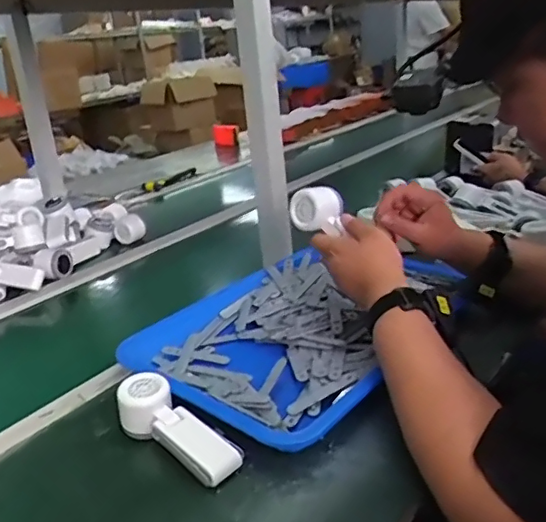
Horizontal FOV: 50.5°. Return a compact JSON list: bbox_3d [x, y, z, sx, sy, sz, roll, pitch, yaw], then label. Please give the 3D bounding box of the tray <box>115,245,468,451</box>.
[{"bbox_3d":[0.043,0.088,0.820,0.325,0.052,0.451,14,29,39],"label":"tray"}]

